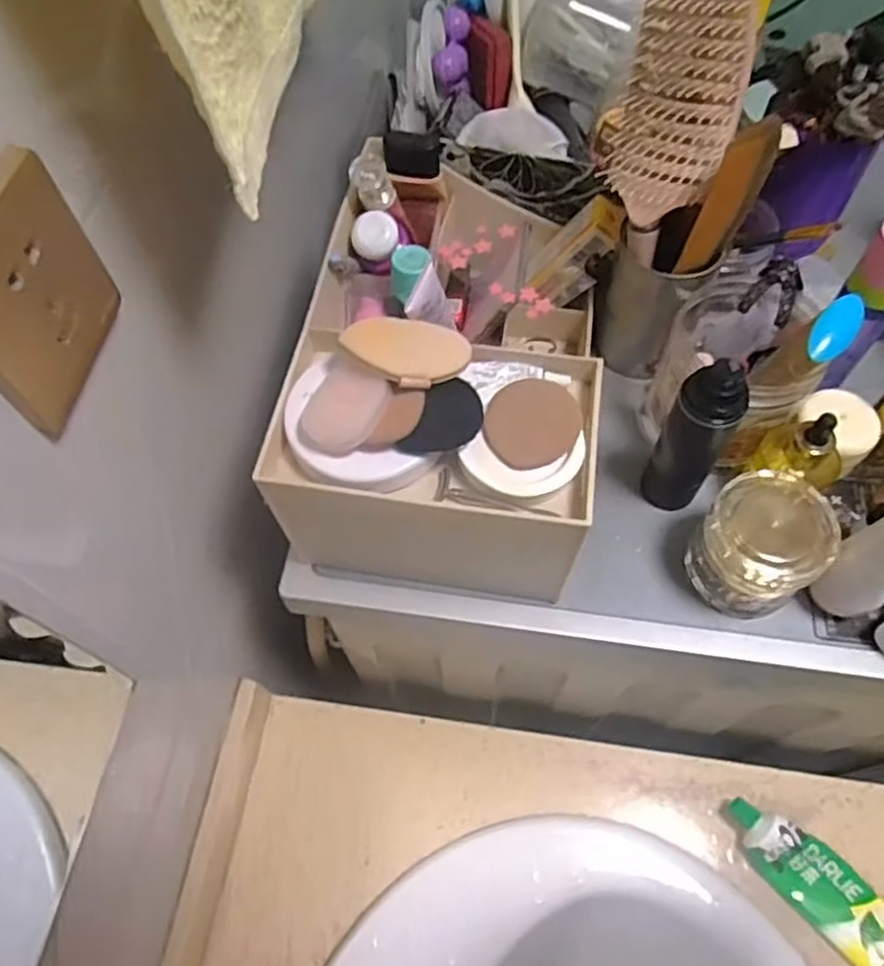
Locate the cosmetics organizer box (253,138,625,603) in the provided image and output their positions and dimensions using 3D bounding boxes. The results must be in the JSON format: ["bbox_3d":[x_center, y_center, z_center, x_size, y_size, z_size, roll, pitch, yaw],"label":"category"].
[{"bbox_3d":[0.013,-0.090,0.475,0.176,0.160,0.274,9,62,6],"label":"cosmetics organizer box"}]

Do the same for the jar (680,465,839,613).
[{"bbox_3d":[0.201,0.040,0.447,0.076,0.074,0.069,-28,64,-13],"label":"jar"}]

